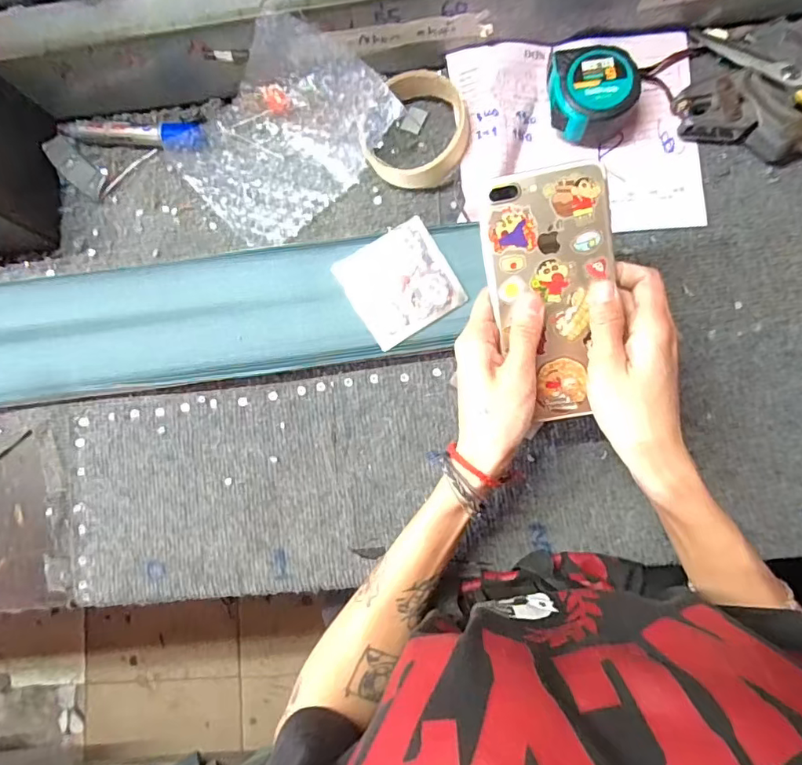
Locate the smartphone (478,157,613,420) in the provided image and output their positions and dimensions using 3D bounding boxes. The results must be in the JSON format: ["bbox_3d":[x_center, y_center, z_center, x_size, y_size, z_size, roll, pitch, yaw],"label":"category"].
[{"bbox_3d":[0.095,-0.052,0.324,0.074,0.006,0.151,-10,104,4],"label":"smartphone"}]

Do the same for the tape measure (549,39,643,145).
[{"bbox_3d":[0.150,-0.223,0.403,0.067,0.037,0.064,-7,85,4],"label":"tape measure"}]

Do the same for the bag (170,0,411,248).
[{"bbox_3d":[-0.099,-0.200,0.410,0.160,0.058,0.124,-43,83,0],"label":"bag"}]

